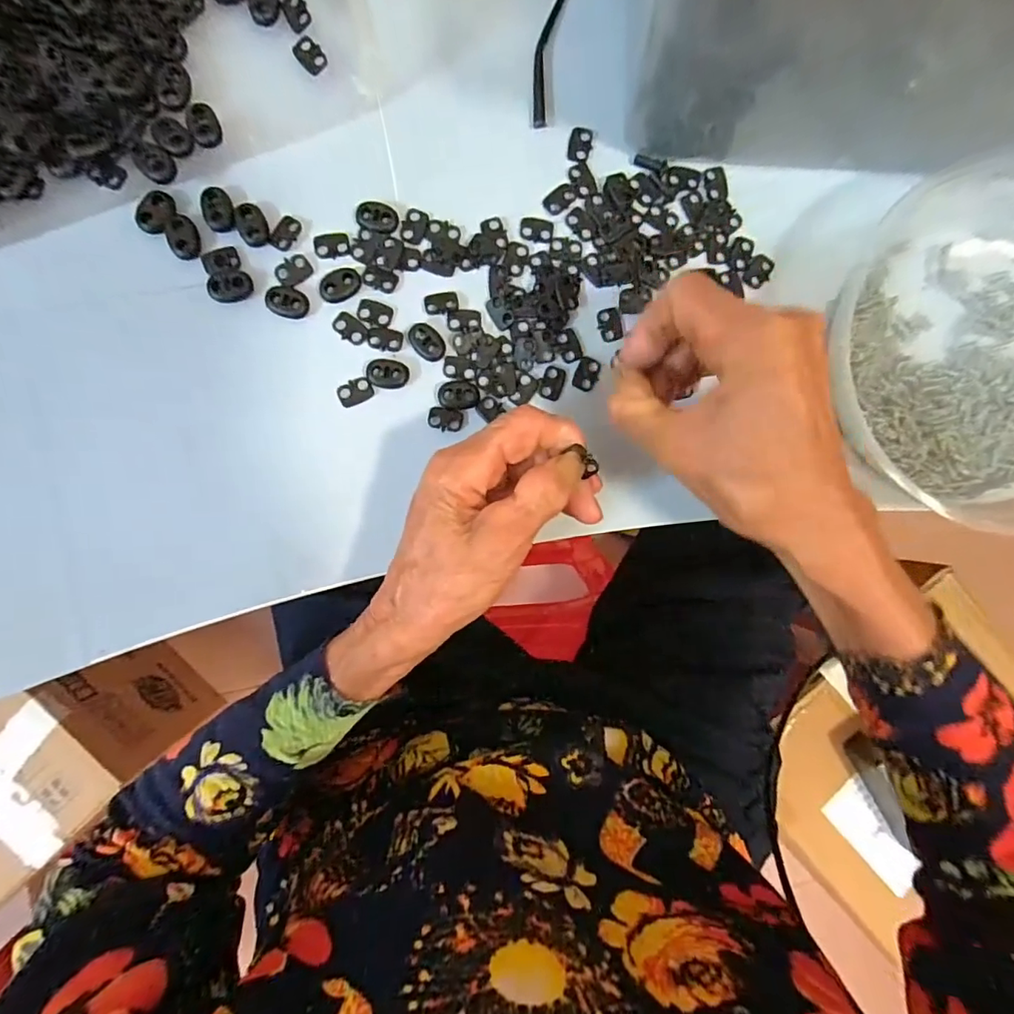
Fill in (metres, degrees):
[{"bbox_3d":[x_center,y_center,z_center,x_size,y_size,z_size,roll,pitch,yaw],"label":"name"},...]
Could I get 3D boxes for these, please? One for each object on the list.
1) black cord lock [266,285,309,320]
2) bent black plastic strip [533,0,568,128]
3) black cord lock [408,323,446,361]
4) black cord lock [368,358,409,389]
[{"bbox_3d":[-0.115,-0.107,0.279,0.021,0.004,0.015,15,90,-4],"label":"black cord lock"},{"bbox_3d":[0.023,-0.248,0.290,0.013,0.006,0.082,11,88,-4],"label":"bent black plastic strip"},{"bbox_3d":[-0.043,-0.089,0.287,0.015,0.004,0.022,-39,92,-4],"label":"black cord lock"},{"bbox_3d":[-0.063,-0.071,0.284,0.021,0.007,0.015,0,89,-4],"label":"black cord lock"}]

